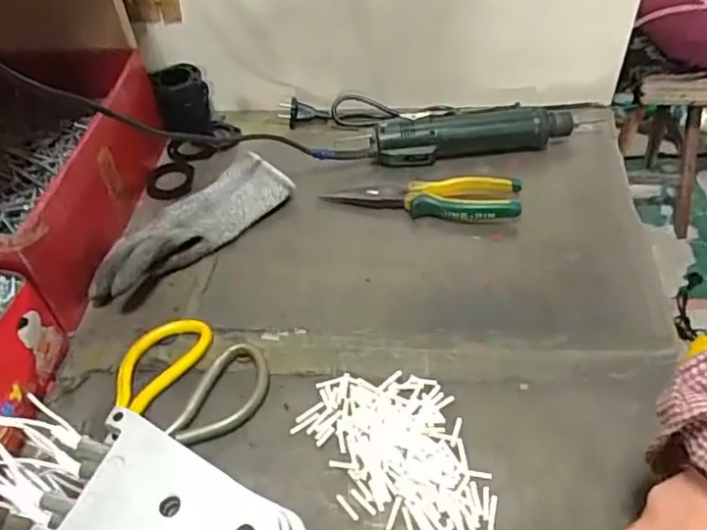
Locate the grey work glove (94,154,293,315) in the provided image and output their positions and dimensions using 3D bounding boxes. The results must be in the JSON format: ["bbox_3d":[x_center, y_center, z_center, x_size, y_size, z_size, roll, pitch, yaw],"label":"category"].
[{"bbox_3d":[-0.159,-0.037,0.613,0.070,0.044,0.214,32,56,30],"label":"grey work glove"}]

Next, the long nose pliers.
[{"bbox_3d":[0.068,-0.066,0.637,0.189,0.035,0.039,3,46,7],"label":"long nose pliers"}]

